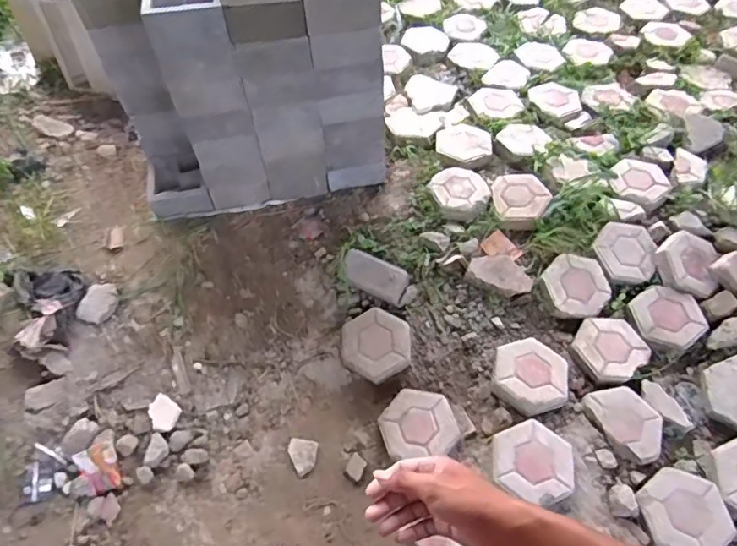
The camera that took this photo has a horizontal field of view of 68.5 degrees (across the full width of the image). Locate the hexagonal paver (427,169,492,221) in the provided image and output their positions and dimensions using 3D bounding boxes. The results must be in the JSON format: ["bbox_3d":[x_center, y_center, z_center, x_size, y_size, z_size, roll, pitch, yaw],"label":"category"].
[{"bbox_3d":[0.313,-0.267,1.830,0.193,0.046,0.218,-18,56,-9],"label":"hexagonal paver"}]

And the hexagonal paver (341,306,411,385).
[{"bbox_3d":[0.024,0.213,1.603,0.211,0.047,0.197,26,78,10],"label":"hexagonal paver"}]

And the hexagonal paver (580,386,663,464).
[{"bbox_3d":[0.694,0.393,1.448,0.149,0.039,0.220,-31,59,-17],"label":"hexagonal paver"}]

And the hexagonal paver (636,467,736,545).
[{"bbox_3d":[0.776,0.594,1.321,0.220,0.046,0.199,12,57,12],"label":"hexagonal paver"}]

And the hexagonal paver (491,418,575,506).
[{"bbox_3d":[0.421,0.491,1.389,0.206,0.048,0.205,12,57,12],"label":"hexagonal paver"}]

